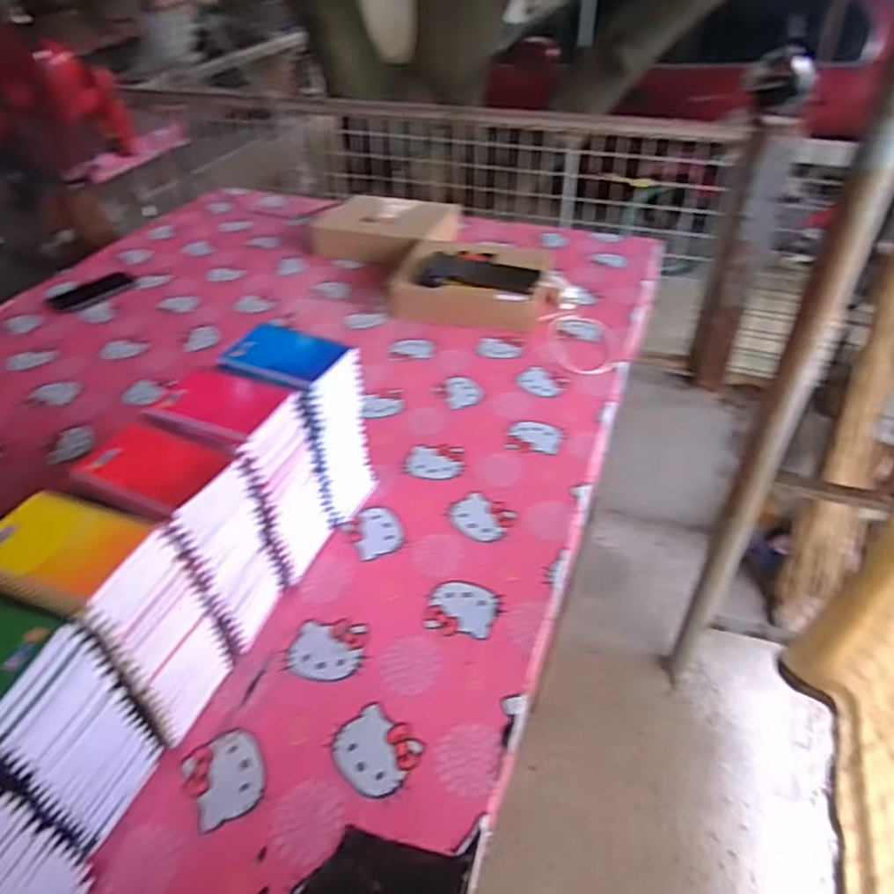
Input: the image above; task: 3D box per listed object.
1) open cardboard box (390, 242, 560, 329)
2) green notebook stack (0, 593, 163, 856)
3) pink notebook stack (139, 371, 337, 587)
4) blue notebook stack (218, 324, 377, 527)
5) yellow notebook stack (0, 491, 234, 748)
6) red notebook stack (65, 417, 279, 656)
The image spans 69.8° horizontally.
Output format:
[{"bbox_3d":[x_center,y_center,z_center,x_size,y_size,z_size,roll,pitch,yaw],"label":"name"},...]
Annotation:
[{"bbox_3d":[0.062,-0.323,1.243,0.293,0.086,0.236,7,42,12],"label":"open cardboard box"},{"bbox_3d":[-0.338,0.225,0.521,0.124,0.228,0.100,11,43,17],"label":"green notebook stack"},{"bbox_3d":[-0.228,0.045,0.726,0.131,0.230,0.112,12,43,17],"label":"pink notebook stack"},{"bbox_3d":[-0.173,-0.017,0.793,0.131,0.235,0.107,15,44,20],"label":"blue notebook stack"},{"bbox_3d":[-0.306,0.163,0.592,0.132,0.232,0.101,13,43,18],"label":"yellow notebook stack"},{"bbox_3d":[-0.263,0.104,0.656,0.128,0.231,0.101,12,43,17],"label":"red notebook stack"}]

